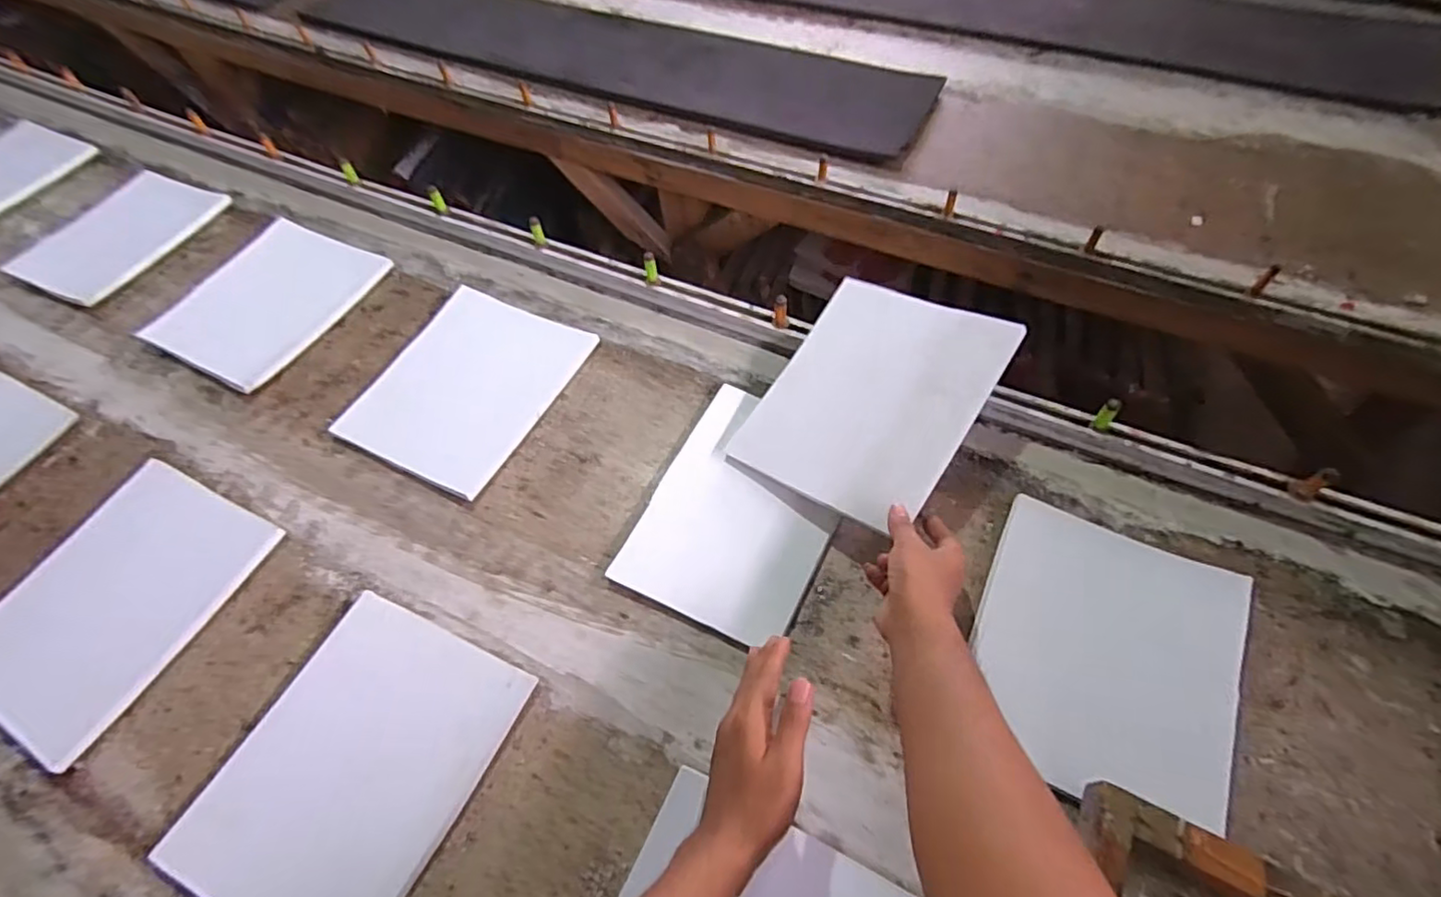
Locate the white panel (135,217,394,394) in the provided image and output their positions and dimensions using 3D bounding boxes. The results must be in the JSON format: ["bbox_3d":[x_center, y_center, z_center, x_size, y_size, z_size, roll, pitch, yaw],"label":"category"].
[{"bbox_3d":[-0.666,-0.223,0.920,0.251,0.011,0.269,23,63,15],"label":"white panel"}]

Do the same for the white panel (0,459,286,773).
[{"bbox_3d":[-0.655,0.159,0.686,0.233,0.016,0.270,23,63,15],"label":"white panel"}]

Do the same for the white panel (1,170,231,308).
[{"bbox_3d":[-0.973,-0.347,1.020,0.235,0.015,0.266,18,62,12],"label":"white panel"}]

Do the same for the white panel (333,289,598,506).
[{"bbox_3d":[-0.332,-0.089,0.824,0.235,0.017,0.270,24,63,15],"label":"white panel"}]

